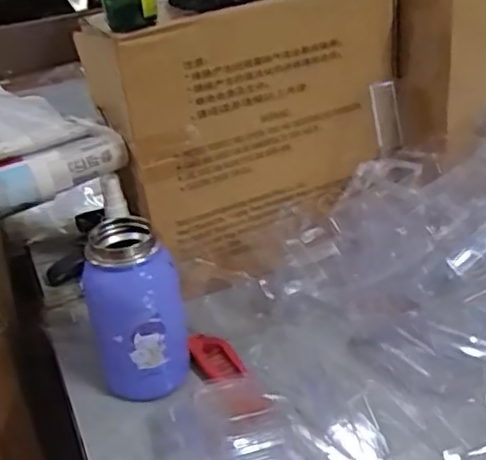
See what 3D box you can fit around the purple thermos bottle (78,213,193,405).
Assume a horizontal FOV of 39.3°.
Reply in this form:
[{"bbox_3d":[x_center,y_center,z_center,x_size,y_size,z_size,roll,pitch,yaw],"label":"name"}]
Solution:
[{"bbox_3d":[-0.086,0.066,0.550,0.073,0.134,0.062,-8,30,-5],"label":"purple thermos bottle"}]

